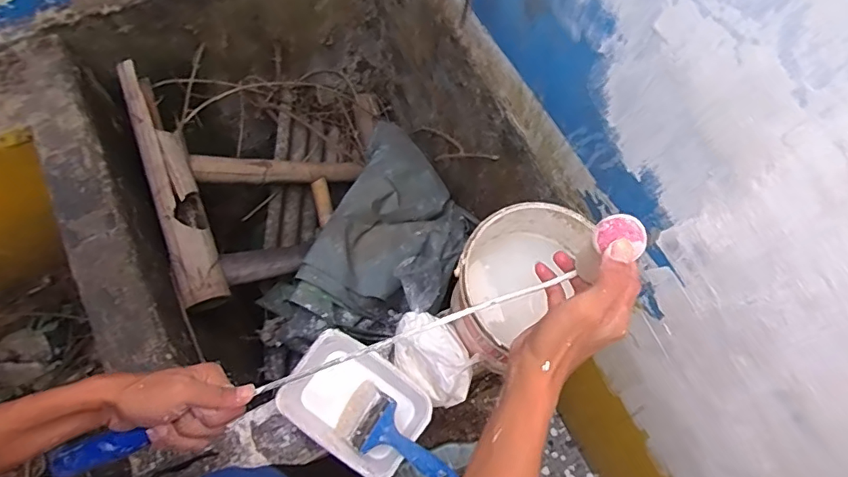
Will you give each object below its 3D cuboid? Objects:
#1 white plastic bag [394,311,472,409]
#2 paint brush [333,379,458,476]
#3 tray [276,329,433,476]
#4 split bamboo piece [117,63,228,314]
[{"bbox_3d":[0.011,0.154,0.677,0.085,0.061,0.131,-26,75,-10],"label":"white plastic bag"},{"bbox_3d":[-0.033,0.247,0.633,0.187,0.014,0.074,23,70,36],"label":"paint brush"},{"bbox_3d":[-0.087,0.211,0.664,0.173,0.056,0.124,34,74,9],"label":"tray"},{"bbox_3d":[-0.450,-0.104,0.929,0.074,0.067,0.475,-20,74,-8],"label":"split bamboo piece"}]

